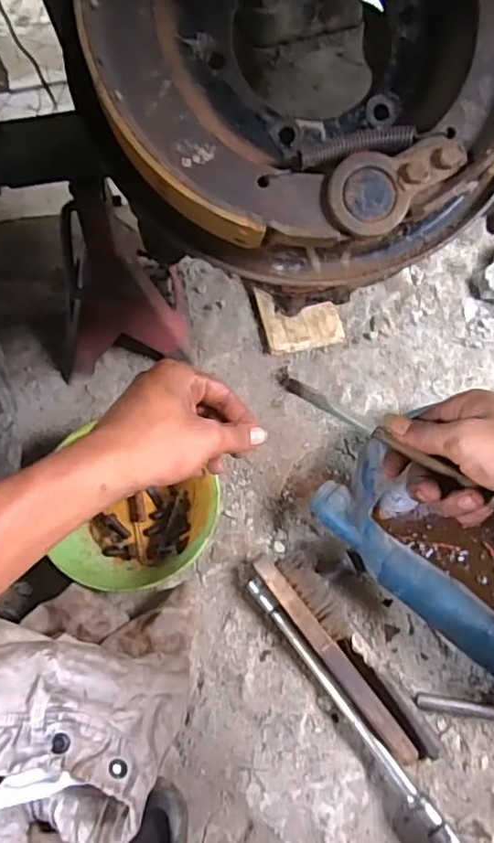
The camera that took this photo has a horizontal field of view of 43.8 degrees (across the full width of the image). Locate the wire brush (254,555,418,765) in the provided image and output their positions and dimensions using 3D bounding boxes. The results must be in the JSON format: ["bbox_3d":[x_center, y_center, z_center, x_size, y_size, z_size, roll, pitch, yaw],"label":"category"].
[{"bbox_3d":[0.094,0.233,0.635,0.049,0.039,0.241,-32,63,-16],"label":"wire brush"}]

